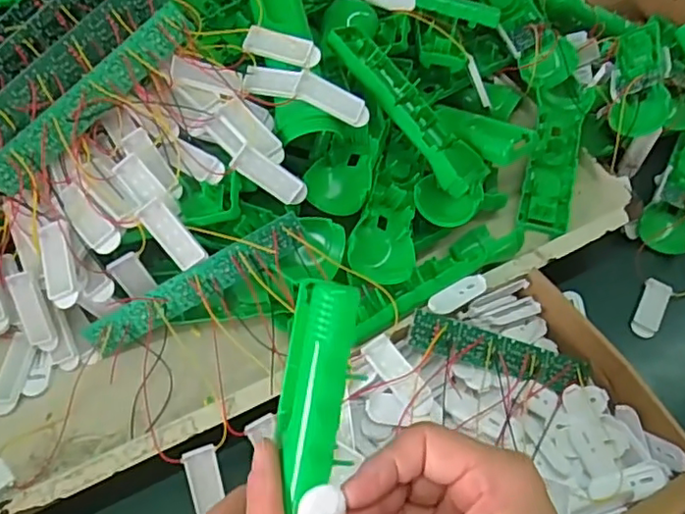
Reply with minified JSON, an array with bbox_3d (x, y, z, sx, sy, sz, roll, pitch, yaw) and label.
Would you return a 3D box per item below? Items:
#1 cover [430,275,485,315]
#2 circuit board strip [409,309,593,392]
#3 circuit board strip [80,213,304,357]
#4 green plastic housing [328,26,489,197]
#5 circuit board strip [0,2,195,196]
[{"bbox_3d":[0.084,0.027,0.440,0.051,0.010,0.019,-31,63,-21],"label":"cover"},{"bbox_3d":[0.112,0.068,0.421,0.137,0.007,0.025,18,80,-12],"label":"circuit board strip"},{"bbox_3d":[-0.101,0.021,0.418,0.168,0.023,0.019,-29,59,8],"label":"circuit board strip"},{"bbox_3d":[0.049,-0.112,0.454,0.154,0.027,0.047,48,63,-4],"label":"green plastic housing"},{"bbox_3d":[-0.164,-0.106,0.399,0.166,0.009,0.025,-46,106,-8],"label":"circuit board strip"}]

